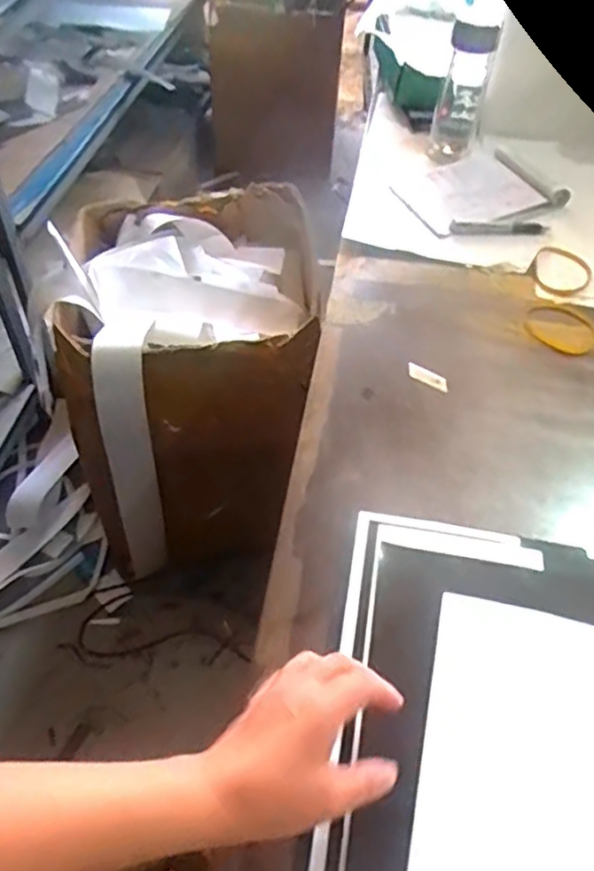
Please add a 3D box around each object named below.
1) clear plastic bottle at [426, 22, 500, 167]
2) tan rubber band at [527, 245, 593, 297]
[{"bbox_3d":[0.239,-0.499,0.987,0.070,0.178,0.076,11,51,9],"label":"clear plastic bottle"},{"bbox_3d":[0.331,-0.207,0.855,0.073,0.010,0.088,21,53,16],"label":"tan rubber band"}]

